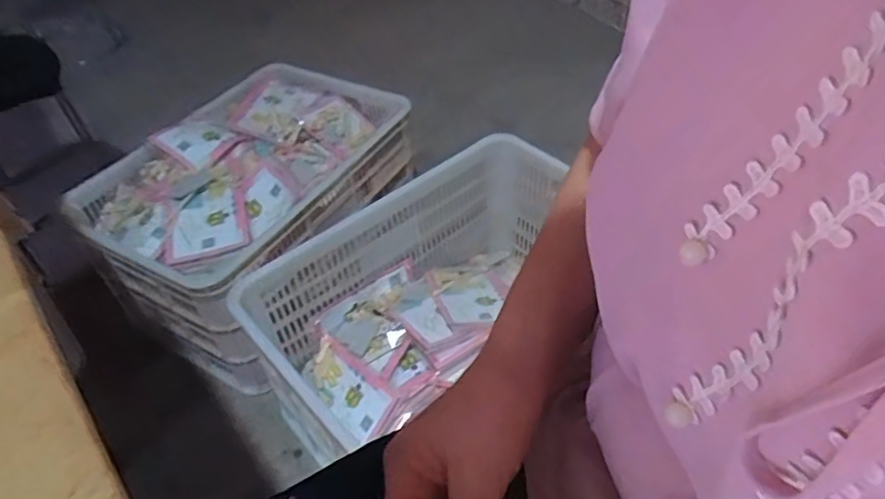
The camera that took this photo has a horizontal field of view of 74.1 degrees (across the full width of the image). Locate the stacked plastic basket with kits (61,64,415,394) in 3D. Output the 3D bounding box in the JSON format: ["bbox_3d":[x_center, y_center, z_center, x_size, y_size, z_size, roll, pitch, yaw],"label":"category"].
[{"bbox_3d":[-0.350,-0.093,1.161,0.348,0.326,0.570,18,49,21],"label":"stacked plastic basket with kits"}]

